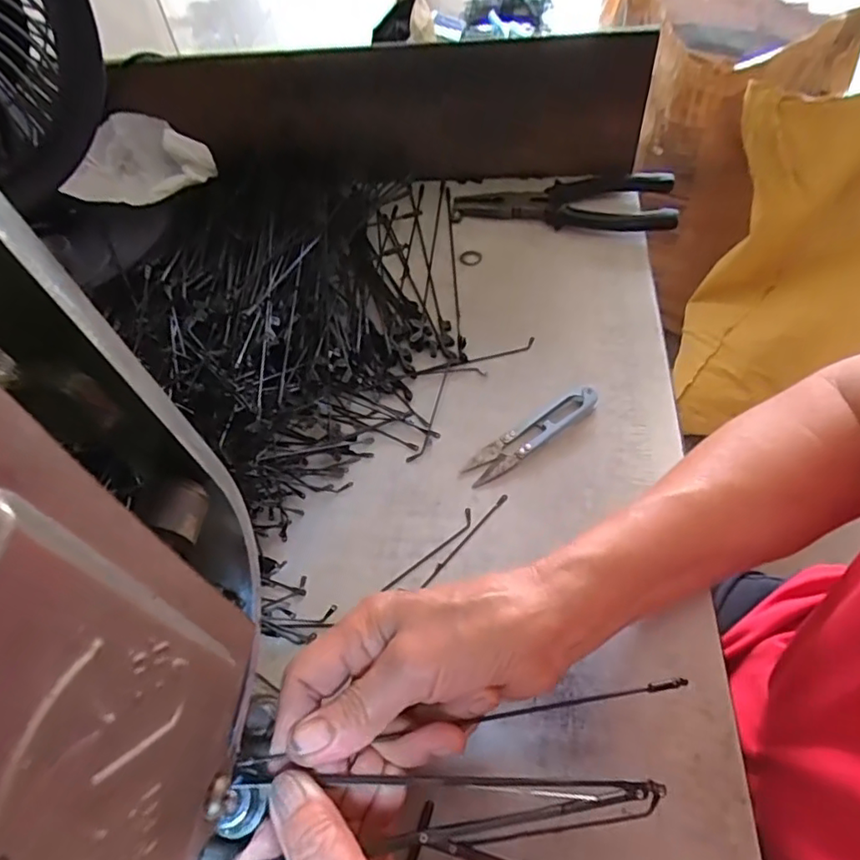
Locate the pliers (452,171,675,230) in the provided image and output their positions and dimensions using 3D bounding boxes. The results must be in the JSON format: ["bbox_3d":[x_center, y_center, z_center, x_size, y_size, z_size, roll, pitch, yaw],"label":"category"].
[{"bbox_3d":[0.113,-0.196,0.501,0.177,0.022,0.066,8,56,10],"label":"pliers"}]

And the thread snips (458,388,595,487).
[{"bbox_3d":[0.065,0.002,0.377,0.099,0.011,0.022,-32,59,-16],"label":"thread snips"}]

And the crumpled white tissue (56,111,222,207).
[{"bbox_3d":[-0.240,-0.221,0.496,0.104,0.046,0.094,1,56,6],"label":"crumpled white tissue"}]

